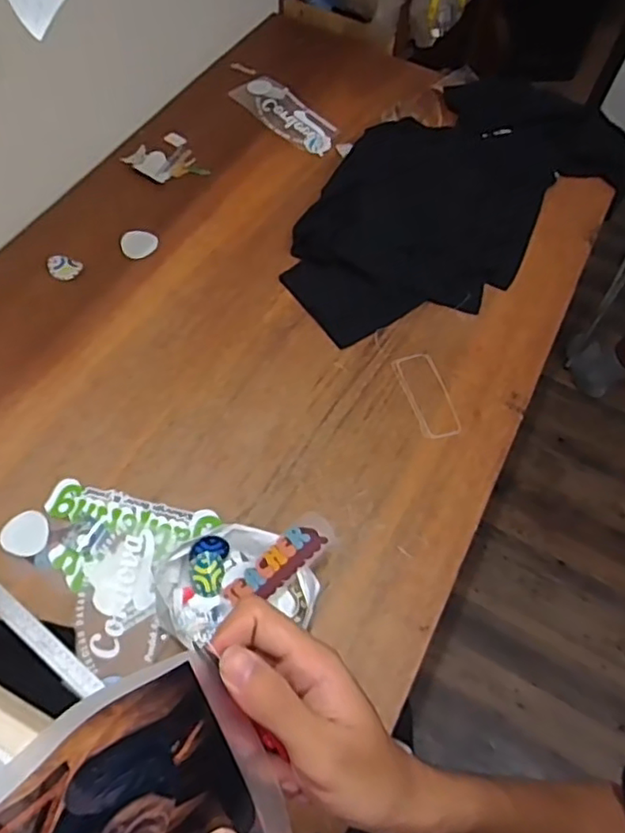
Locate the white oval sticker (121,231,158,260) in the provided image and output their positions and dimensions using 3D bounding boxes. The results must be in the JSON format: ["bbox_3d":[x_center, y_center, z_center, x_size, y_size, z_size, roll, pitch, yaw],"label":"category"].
[{"bbox_3d":[-0.301,-0.301,1.093,0.060,0.004,0.060,-14,69,-13],"label":"white oval sticker"}]

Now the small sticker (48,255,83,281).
[{"bbox_3d":[-0.418,-0.250,1.052,0.056,0.006,0.044,20,65,3],"label":"small sticker"}]

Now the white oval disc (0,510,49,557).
[{"bbox_3d":[-0.378,0.153,0.825,0.059,0.004,0.061,-2,61,-5],"label":"white oval disc"}]

